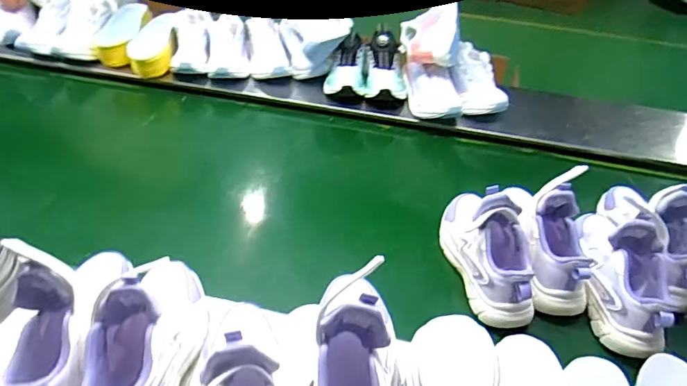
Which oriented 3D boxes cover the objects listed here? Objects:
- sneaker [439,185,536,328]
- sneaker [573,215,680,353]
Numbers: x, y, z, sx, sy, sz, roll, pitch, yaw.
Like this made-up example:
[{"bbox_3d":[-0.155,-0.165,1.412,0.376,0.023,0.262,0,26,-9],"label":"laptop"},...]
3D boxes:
[{"bbox_3d":[0.219,0.065,0.726,0.100,0.127,0.243,-5,41,-10],"label":"sneaker"},{"bbox_3d":[0.404,0.097,0.706,0.084,0.114,0.254,6,40,3],"label":"sneaker"}]

